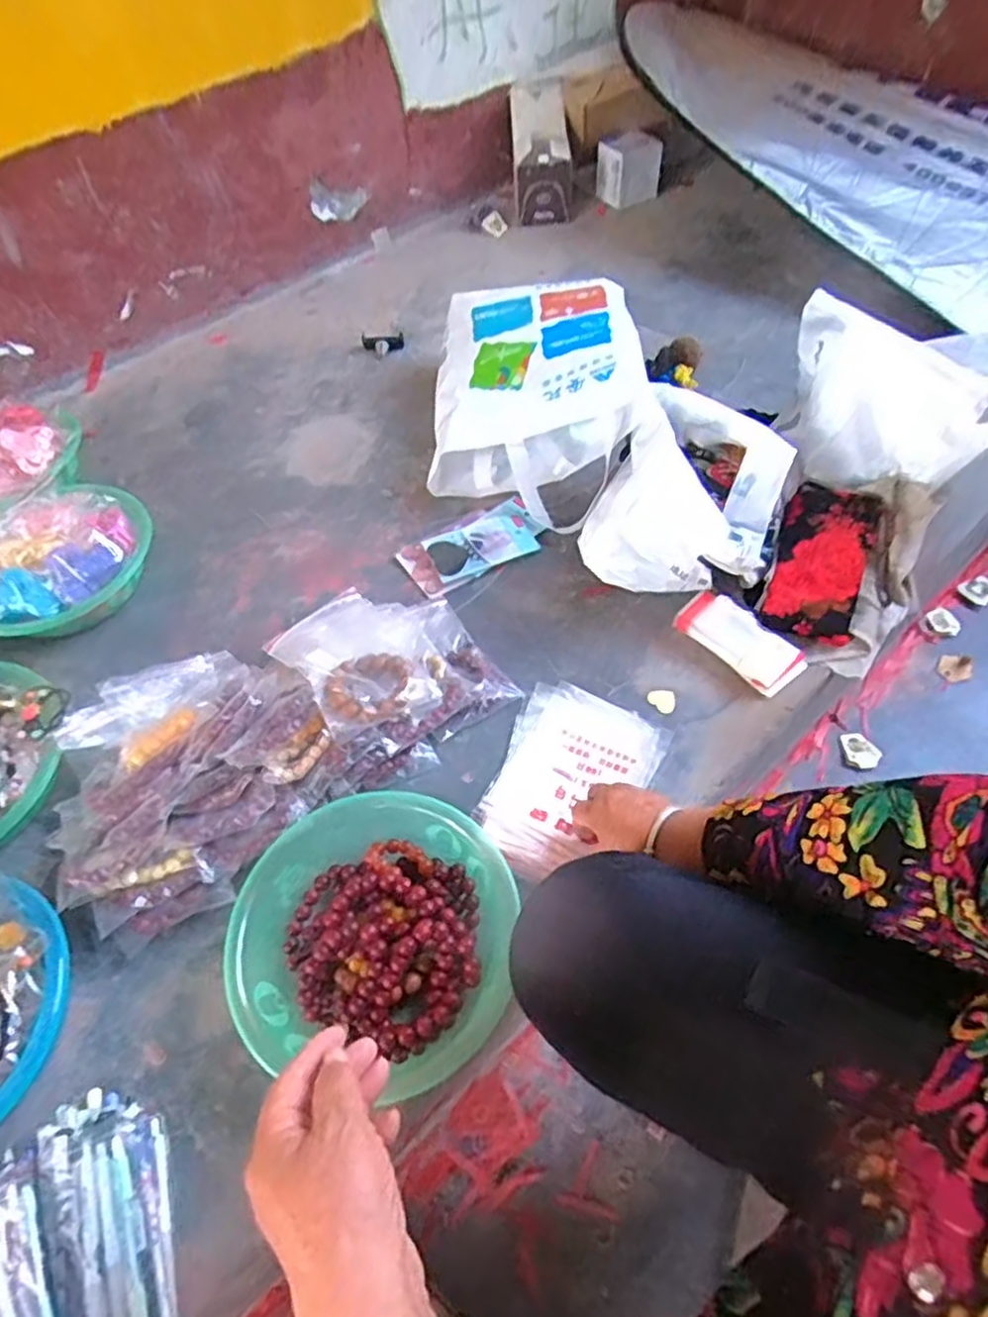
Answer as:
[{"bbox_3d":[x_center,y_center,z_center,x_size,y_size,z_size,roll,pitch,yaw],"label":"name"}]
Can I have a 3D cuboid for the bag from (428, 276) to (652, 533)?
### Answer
[{"bbox_3d":[0.053,-0.363,0.954,0.275,0.149,0.375,1,55,5],"label":"bag"}]

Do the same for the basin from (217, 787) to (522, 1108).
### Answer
[{"bbox_3d":[-0.100,0.240,0.598,0.233,0.066,0.234,-2,55,3],"label":"basin"}]

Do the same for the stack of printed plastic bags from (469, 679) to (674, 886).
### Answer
[{"bbox_3d":[0.073,0.124,0.701,0.148,0.023,0.203,22,60,17],"label":"stack of printed plastic bags"}]

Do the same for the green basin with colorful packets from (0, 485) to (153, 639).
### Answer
[{"bbox_3d":[-0.531,-0.115,0.851,0.199,0.097,0.231,38,66,27],"label":"green basin with colorful packets"}]

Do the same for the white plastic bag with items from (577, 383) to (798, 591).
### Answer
[{"bbox_3d":[0.229,-0.200,0.823,0.204,0.166,0.204,17,58,16],"label":"white plastic bag with items"}]

